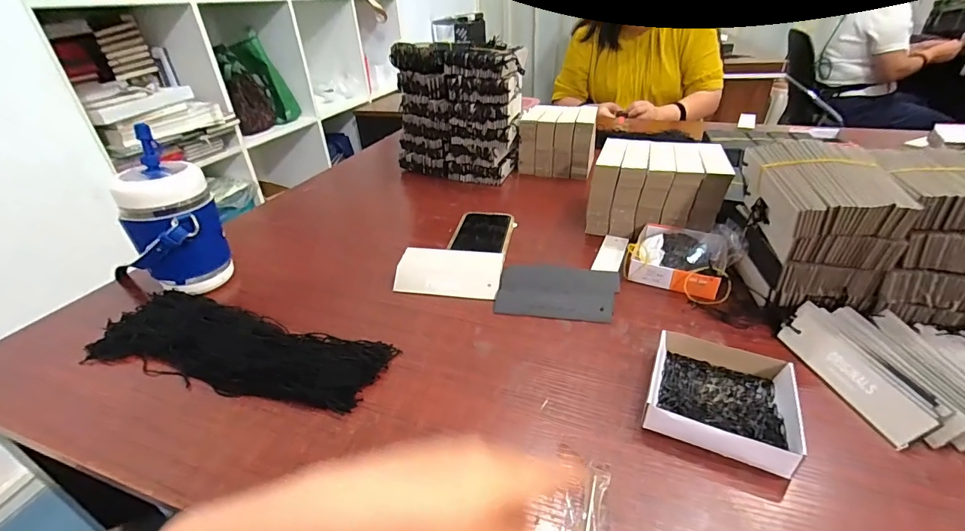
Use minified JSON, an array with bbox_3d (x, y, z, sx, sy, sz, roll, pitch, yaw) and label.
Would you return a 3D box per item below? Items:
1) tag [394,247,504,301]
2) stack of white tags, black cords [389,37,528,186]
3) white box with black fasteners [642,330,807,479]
[{"bbox_3d":[-0.040,0.008,0.513,0.125,0.006,0.063,5,62,8],"label":"tag"},{"bbox_3d":[-0.043,-0.287,0.795,0.225,0.230,0.109,13,36,23],"label":"stack of white tags, black cords"},{"bbox_3d":[0.198,0.104,0.353,0.103,0.026,0.111,14,36,24],"label":"white box with black fasteners"}]

